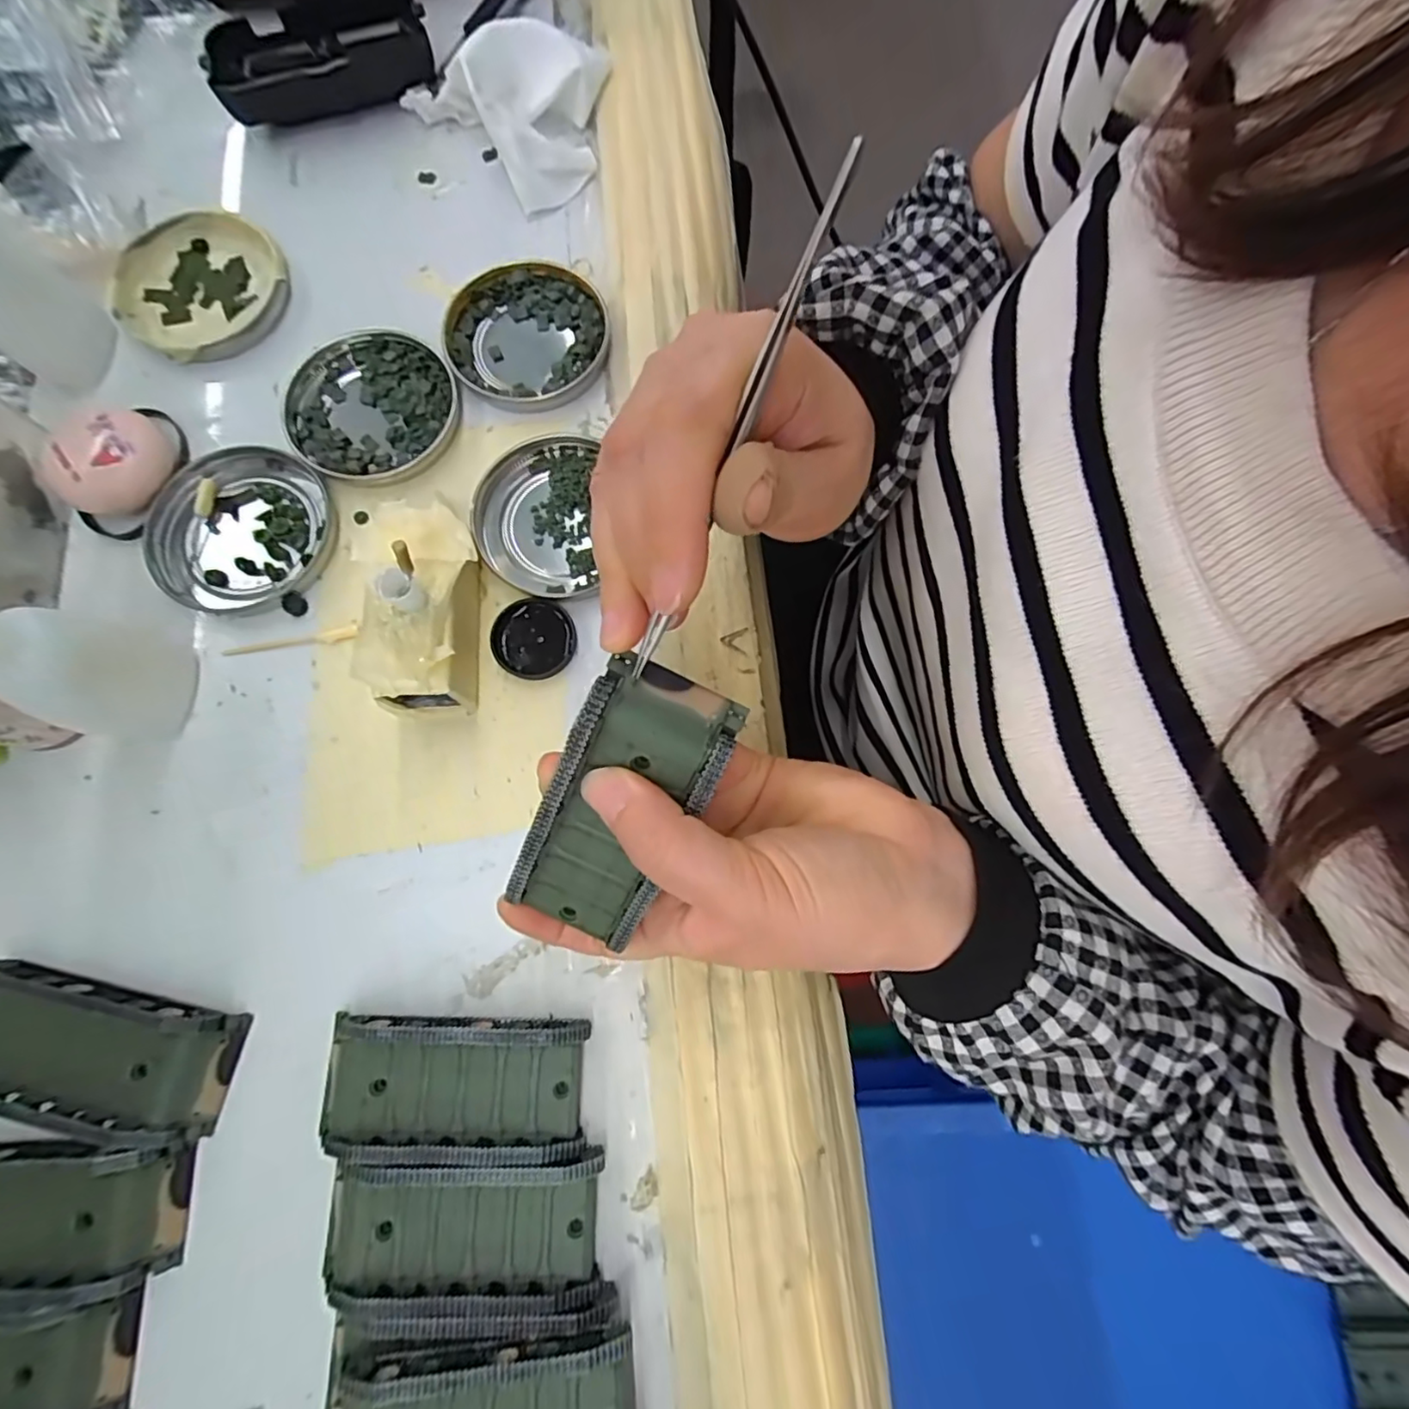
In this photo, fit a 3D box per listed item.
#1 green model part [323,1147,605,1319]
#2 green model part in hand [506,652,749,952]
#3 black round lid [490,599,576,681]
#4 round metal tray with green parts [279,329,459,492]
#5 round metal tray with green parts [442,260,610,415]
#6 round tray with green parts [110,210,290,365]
[{"bbox_3d":[-0.086,0.183,0.217,0.094,0.019,0.045,2,78,0],"label":"green model part"},{"bbox_3d":[-0.027,0.034,0.188,0.041,0.022,0.093,30,112,6],"label":"green model part in hand"},{"bbox_3d":[-0.075,-0.028,0.269,0.034,0.007,0.034,0,78,-1],"label":"black round lid"},{"bbox_3d":[-0.158,-0.143,0.293,0.078,0.007,0.077,0,78,-1],"label":"round metal tray with green parts"},{"bbox_3d":[-0.086,-0.180,0.302,0.076,0.009,0.076,0,78,-1],"label":"round metal tray with green parts"},{"bbox_3d":[-0.249,-0.208,0.306,0.079,0.012,0.077,0,78,-1],"label":"round tray with green parts"}]

